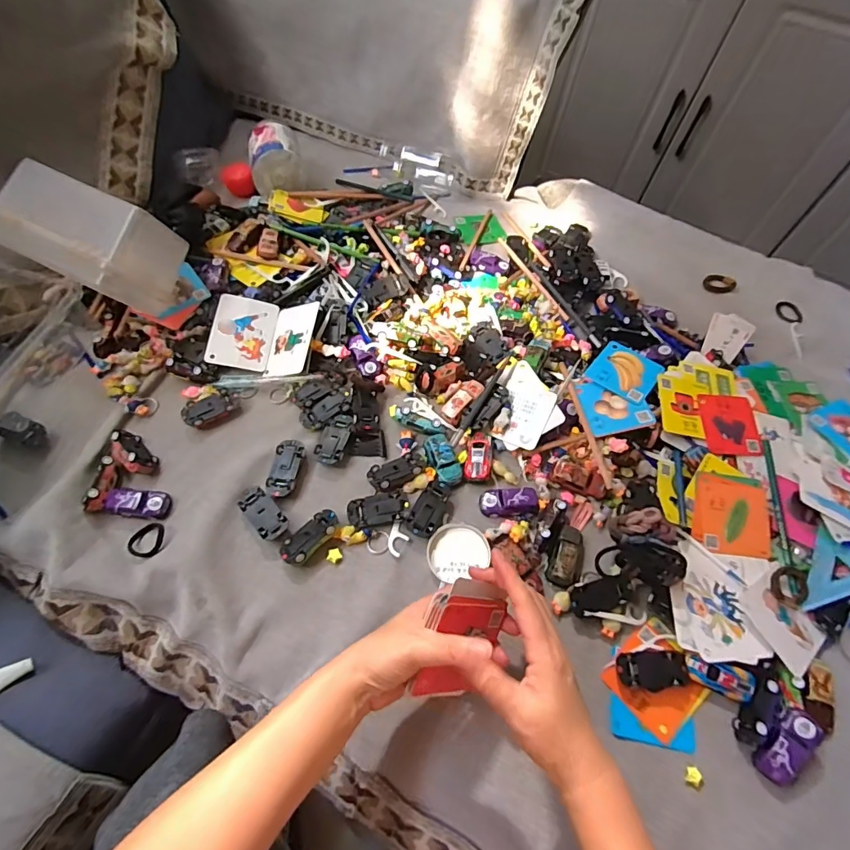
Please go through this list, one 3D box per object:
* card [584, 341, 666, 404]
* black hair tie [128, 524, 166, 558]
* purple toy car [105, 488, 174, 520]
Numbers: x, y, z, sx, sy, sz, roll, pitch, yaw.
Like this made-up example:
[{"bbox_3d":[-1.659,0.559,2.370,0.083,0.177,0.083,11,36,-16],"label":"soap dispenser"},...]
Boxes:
[{"bbox_3d":[0.251,-0.069,0.588,0.076,0.006,0.077,34,63,24],"label":"card"},{"bbox_3d":[-0.287,0.118,0.487,0.039,0.007,0.037,-3,53,16],"label":"black hair tie"},{"bbox_3d":[-0.306,0.084,0.503,0.063,0.015,0.029,4,60,-2],"label":"purple toy car"}]

